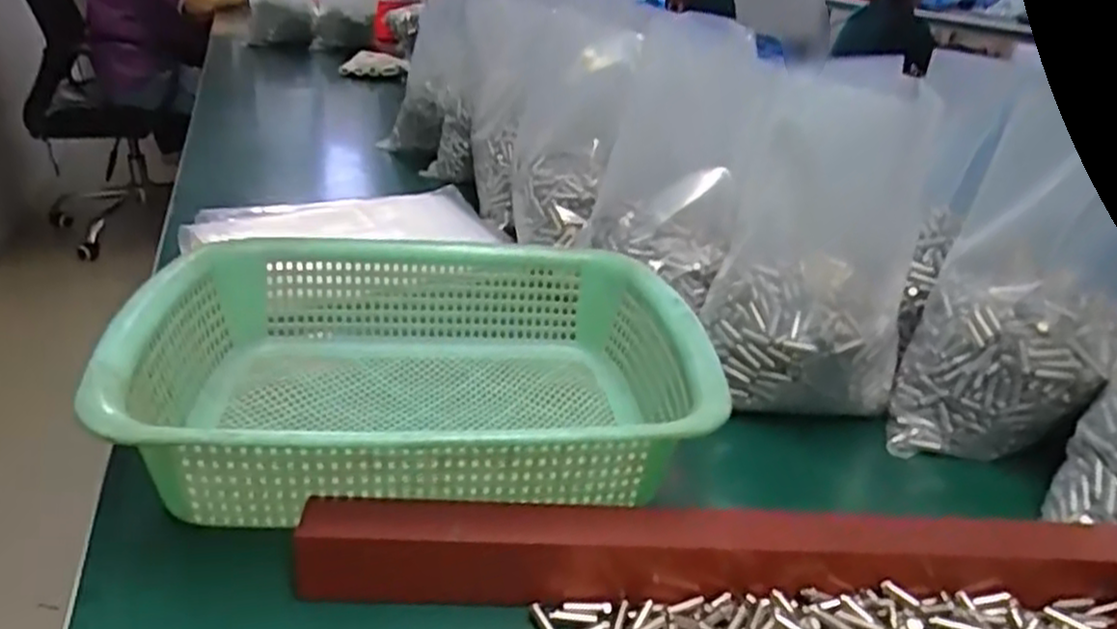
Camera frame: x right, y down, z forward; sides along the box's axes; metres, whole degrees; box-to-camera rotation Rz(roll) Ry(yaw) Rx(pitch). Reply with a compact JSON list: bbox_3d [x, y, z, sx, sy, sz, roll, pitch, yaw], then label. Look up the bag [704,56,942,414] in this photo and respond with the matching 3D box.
[{"bbox_3d":[0.174,-0.046,0.492,0.127,0.198,0.131,15,30,20],"label":"bag"}]

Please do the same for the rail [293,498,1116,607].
[{"bbox_3d":[0.082,0.105,0.343,0.387,0.025,0.032,2,28,-4],"label":"rail"}]

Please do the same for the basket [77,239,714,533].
[{"bbox_3d":[-0.072,0.036,0.428,0.297,0.092,0.217,-1,28,-11],"label":"basket"}]

